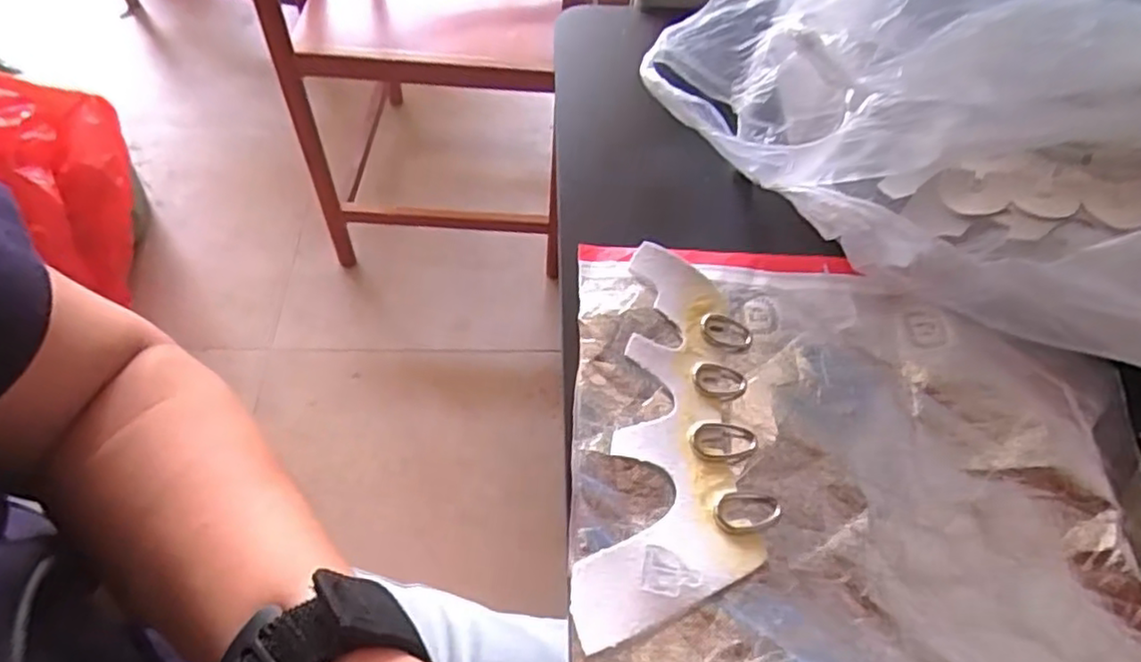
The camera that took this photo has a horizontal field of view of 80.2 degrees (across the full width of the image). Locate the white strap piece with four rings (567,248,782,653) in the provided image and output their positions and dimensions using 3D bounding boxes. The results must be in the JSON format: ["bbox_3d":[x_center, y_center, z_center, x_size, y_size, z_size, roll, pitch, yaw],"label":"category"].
[{"bbox_3d":[0.055,0.048,0.341,0.081,0.011,0.210,9,56,2],"label":"white strap piece with four rings"}]

